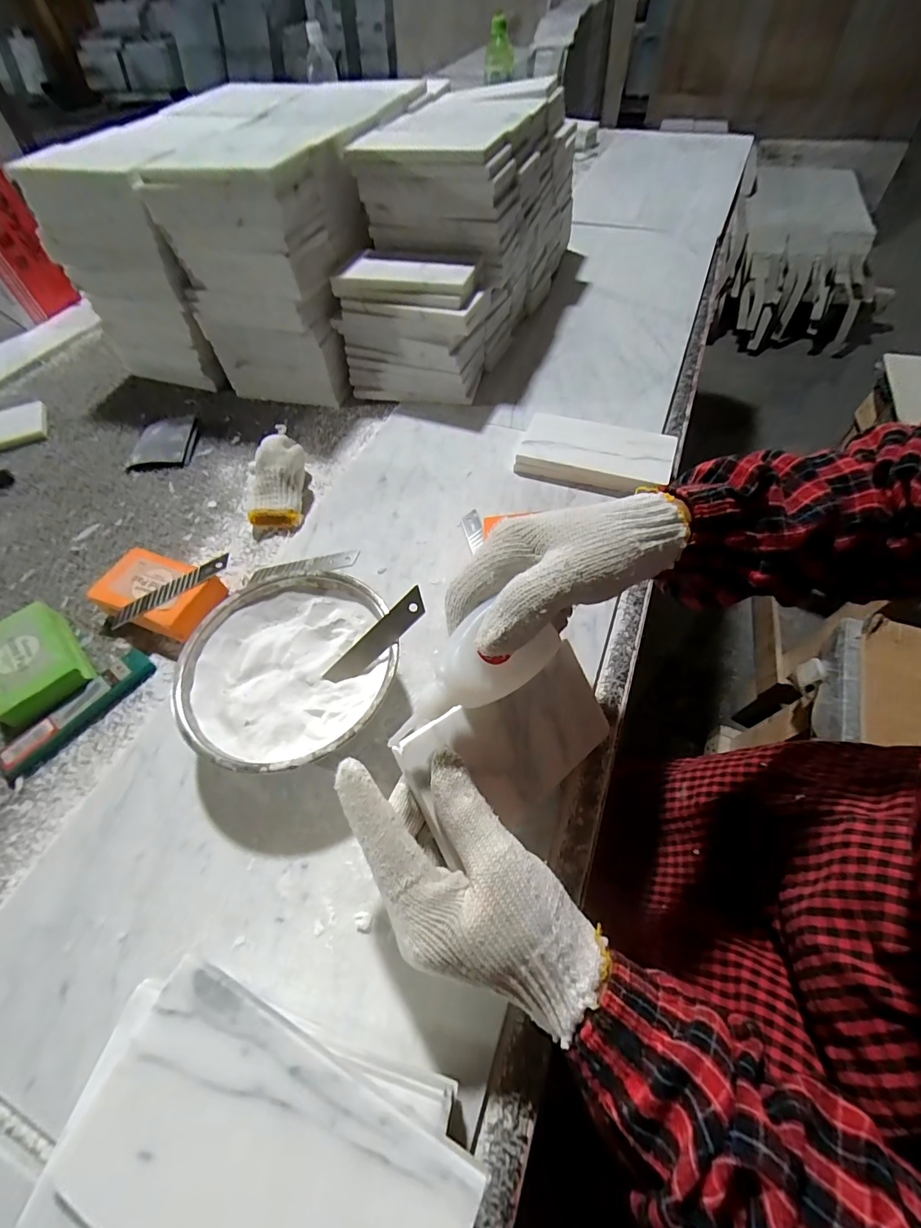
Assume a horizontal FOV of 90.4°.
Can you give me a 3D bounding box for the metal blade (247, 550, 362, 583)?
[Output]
[{"bbox_3d":[-0.143,-0.043,0.420,0.098,0.004,0.017,-11,62,-2],"label":"metal blade"}]

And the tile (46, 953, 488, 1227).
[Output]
[{"bbox_3d":[-0.073,0.207,0.168,0.146,0.005,0.075,20,60,17],"label":"tile"}]

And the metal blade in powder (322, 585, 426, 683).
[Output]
[{"bbox_3d":[-0.056,0.018,0.309,0.088,0.004,0.017,-43,101,11],"label":"metal blade in powder"}]

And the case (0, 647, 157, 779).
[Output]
[{"bbox_3d":[-0.293,0.074,0.353,0.025,0.013,0.113,31,64,23],"label":"case"}]

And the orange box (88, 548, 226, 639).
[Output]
[{"bbox_3d":[-0.261,-0.015,0.399,0.097,0.033,0.063,18,59,16],"label":"orange box"}]

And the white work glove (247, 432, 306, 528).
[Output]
[{"bbox_3d":[-0.180,-0.133,0.457,0.050,0.057,0.088,-1,56,4],"label":"white work glove"}]

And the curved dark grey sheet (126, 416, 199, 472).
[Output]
[{"bbox_3d":[-0.350,-0.204,0.542,0.072,0.013,0.087,-6,56,1],"label":"curved dark grey sheet"}]

